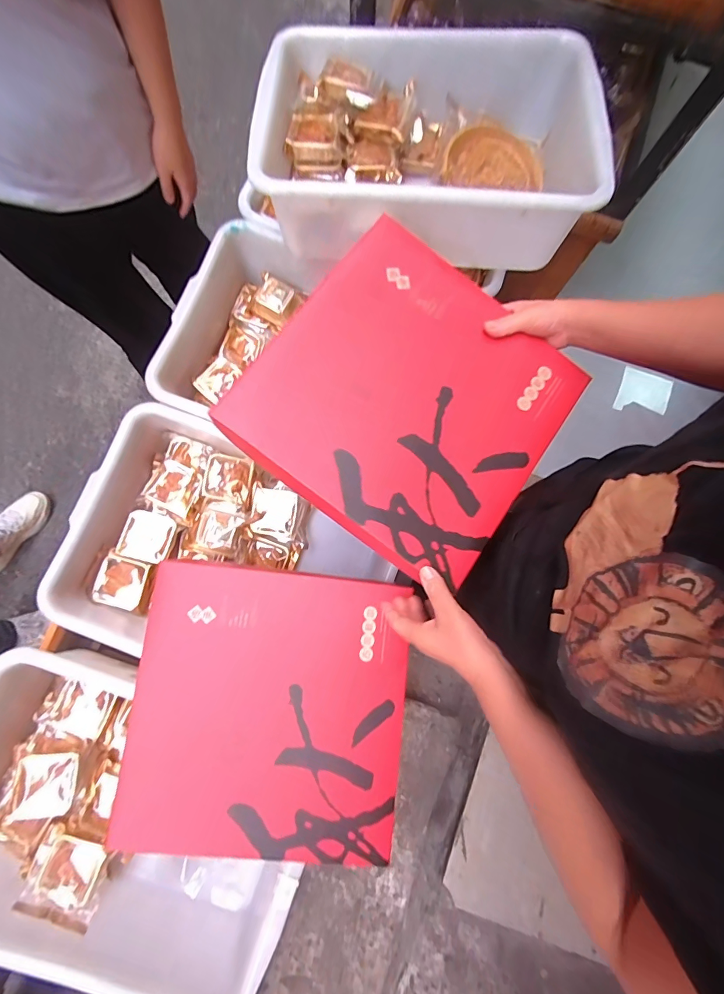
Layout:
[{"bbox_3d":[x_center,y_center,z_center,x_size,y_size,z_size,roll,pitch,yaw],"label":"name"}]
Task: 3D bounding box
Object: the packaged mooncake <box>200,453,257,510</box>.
[{"bbox_3d":[-0.236,-0.026,0.711,0.079,0.035,0.079,12,82,-13],"label":"packaged mooncake"}]

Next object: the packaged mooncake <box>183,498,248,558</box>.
[{"bbox_3d":[-0.253,0.054,0.687,0.092,0.038,0.097,19,82,1],"label":"packaged mooncake"}]

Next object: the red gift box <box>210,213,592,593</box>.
[{"bbox_3d":[0.058,-0.124,0.489,0.348,0.055,0.347,35,79,7],"label":"red gift box"}]

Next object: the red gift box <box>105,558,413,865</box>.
[{"bbox_3d":[-0.117,0.274,0.526,0.341,0.044,0.346,7,78,1],"label":"red gift box"}]

